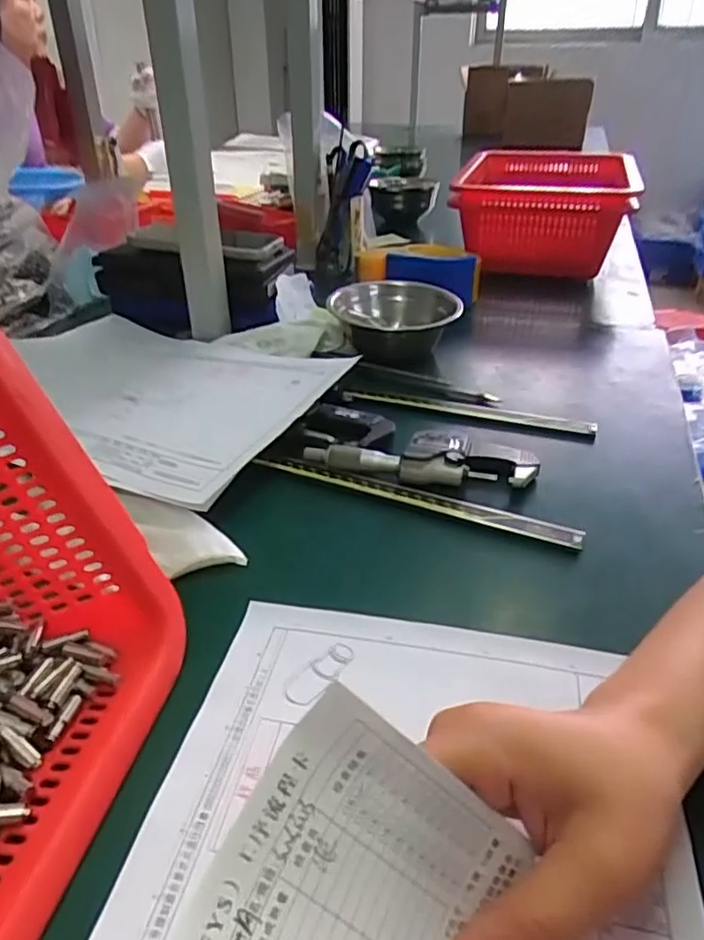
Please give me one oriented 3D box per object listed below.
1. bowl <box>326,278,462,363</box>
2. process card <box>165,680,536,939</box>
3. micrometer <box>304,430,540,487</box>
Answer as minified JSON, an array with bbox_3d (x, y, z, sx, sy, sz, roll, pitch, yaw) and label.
[{"bbox_3d":[0.042,-0.149,0.650,0.124,0.052,0.125,3,32,4],"label":"bowl"},{"bbox_3d":[0.000,0.121,0.157,0.088,0.014,0.104,40,50,-15],"label":"process card"},{"bbox_3d":[0.051,-0.015,0.468,0.161,0.020,0.057,7,33,11],"label":"micrometer"}]

